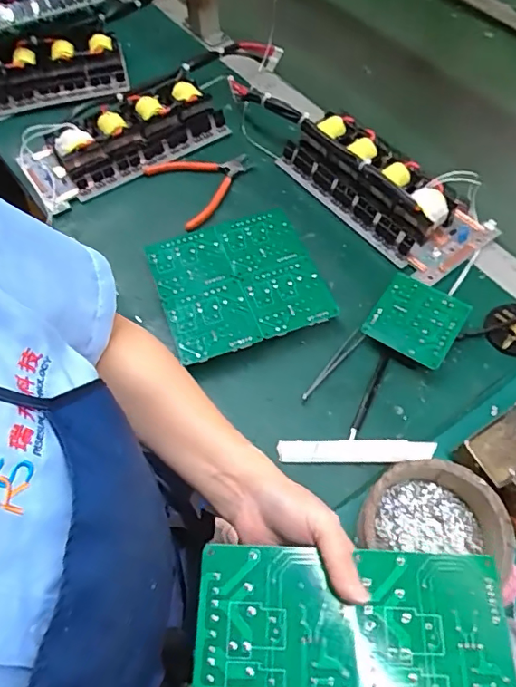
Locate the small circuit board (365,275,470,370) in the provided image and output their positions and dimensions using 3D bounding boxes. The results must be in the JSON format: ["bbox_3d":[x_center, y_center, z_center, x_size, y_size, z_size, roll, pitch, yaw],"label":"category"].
[{"bbox_3d":[0.180,-0.024,0.583,0.093,0.028,0.093,29,65,16],"label":"small circuit board"}]

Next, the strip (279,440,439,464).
[{"bbox_3d":[0.099,0.109,0.515,0.153,0.009,0.022,-1,60,1],"label":"strip"}]

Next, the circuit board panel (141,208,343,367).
[{"bbox_3d":[-0.025,-0.071,0.614,0.183,0.030,0.173,-18,61,-9],"label":"circuit board panel"}]

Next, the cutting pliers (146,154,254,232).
[{"bbox_3d":[-0.068,-0.223,0.708,0.134,0.018,0.133,-27,63,-14],"label":"cutting pliers"}]

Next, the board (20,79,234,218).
[{"bbox_3d":[-0.191,-0.295,0.725,0.284,0.053,0.122,-29,63,-14],"label":"board"}]

